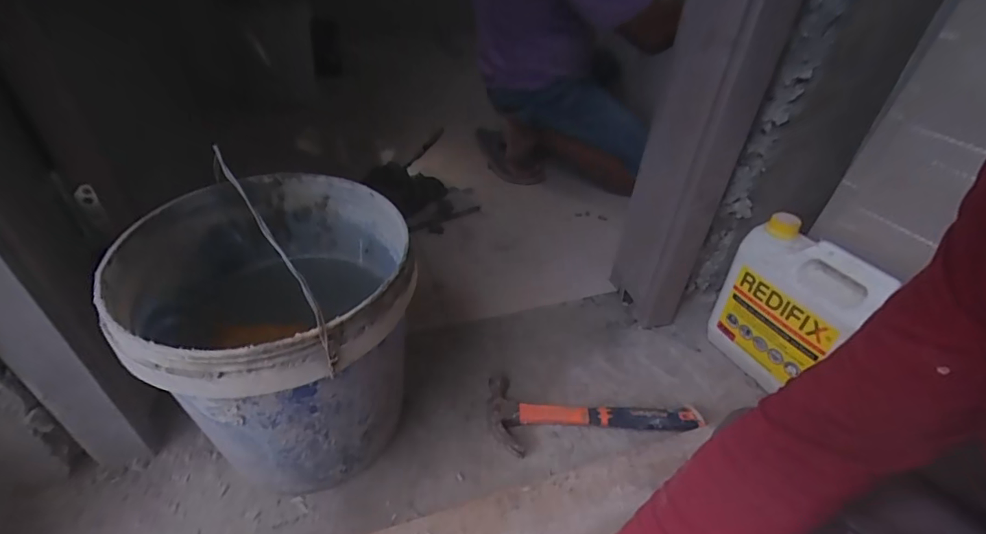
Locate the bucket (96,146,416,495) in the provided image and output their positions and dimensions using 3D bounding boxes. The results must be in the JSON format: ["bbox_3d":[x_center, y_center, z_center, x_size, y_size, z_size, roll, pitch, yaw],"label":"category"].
[{"bbox_3d":[-0.249,0.091,0.584,0.287,0.304,0.300,-9,40,-17],"label":"bucket"}]

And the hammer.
[{"bbox_3d":[0.155,0.225,0.728,0.327,0.030,0.120,-1,36,-6],"label":"hammer"}]

